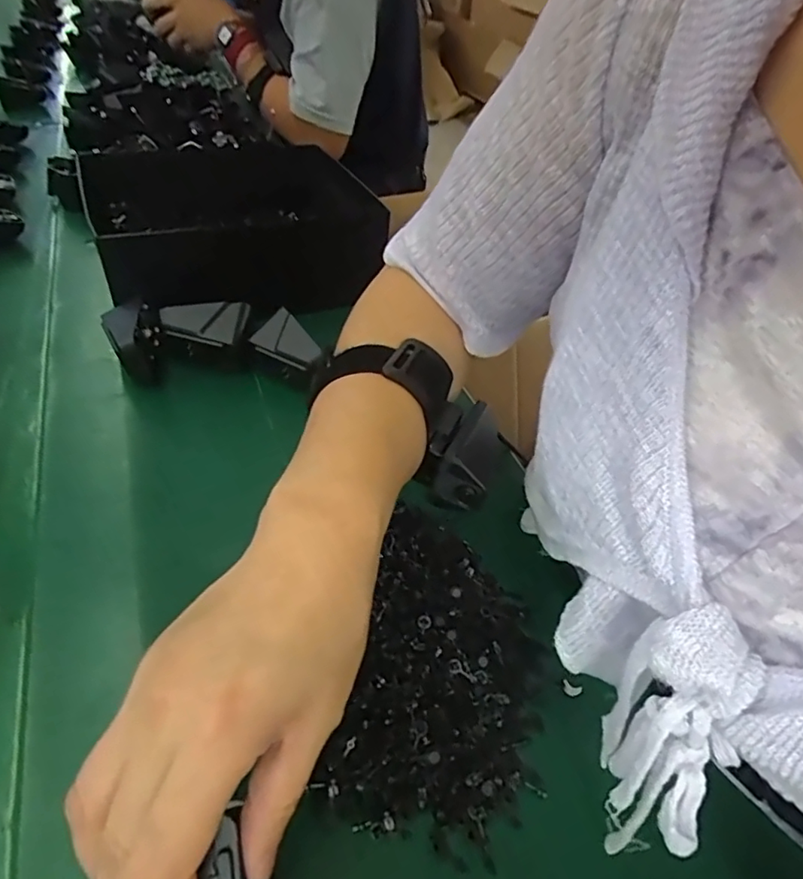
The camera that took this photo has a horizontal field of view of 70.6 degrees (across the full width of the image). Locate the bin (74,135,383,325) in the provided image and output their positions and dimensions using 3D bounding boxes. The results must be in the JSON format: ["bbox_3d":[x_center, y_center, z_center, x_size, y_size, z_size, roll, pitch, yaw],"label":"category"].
[{"bbox_3d":[-0.152,-0.195,0.528,0.241,0.091,0.210,-18,48,-23],"label":"bin"}]

